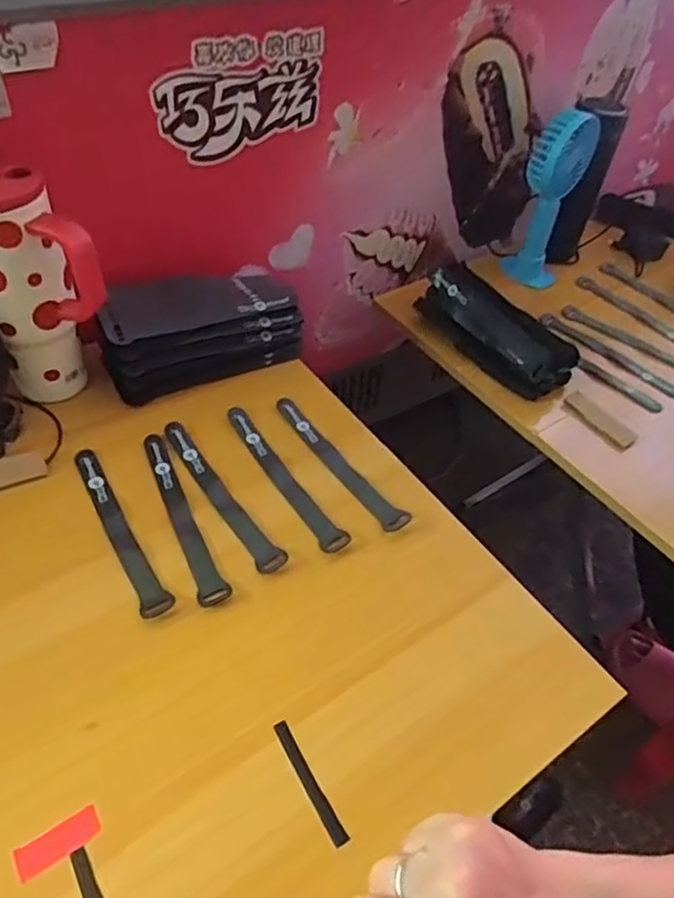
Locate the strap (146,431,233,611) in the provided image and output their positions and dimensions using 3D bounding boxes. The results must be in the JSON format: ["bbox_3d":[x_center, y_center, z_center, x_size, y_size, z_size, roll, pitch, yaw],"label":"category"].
[{"bbox_3d":[-0.135,0.055,0.553,0.025,0.004,0.191,-17,51,-19],"label":"strap"}]

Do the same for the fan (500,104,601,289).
[{"bbox_3d":[0.274,-0.320,0.821,0.078,0.227,0.066,16,48,9],"label":"fan"}]

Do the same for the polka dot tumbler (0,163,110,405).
[{"bbox_3d":[-0.272,-0.142,0.567,0.098,0.222,0.103,3,47,-3],"label":"polka dot tumbler"}]

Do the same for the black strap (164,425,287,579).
[{"bbox_3d":[-0.107,0.040,0.568,0.025,0.008,0.190,-28,56,-27],"label":"black strap"}]

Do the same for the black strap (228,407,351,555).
[{"bbox_3d":[-0.050,0.024,0.590,0.025,0.007,0.193,-23,54,-24],"label":"black strap"}]

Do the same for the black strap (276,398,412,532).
[{"bbox_3d":[0.001,0.011,0.605,0.023,0.011,0.190,-26,55,-26],"label":"black strap"}]

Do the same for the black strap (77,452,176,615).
[{"bbox_3d":[-0.186,0.064,0.541,0.024,0.004,0.190,-22,53,-23],"label":"black strap"}]

